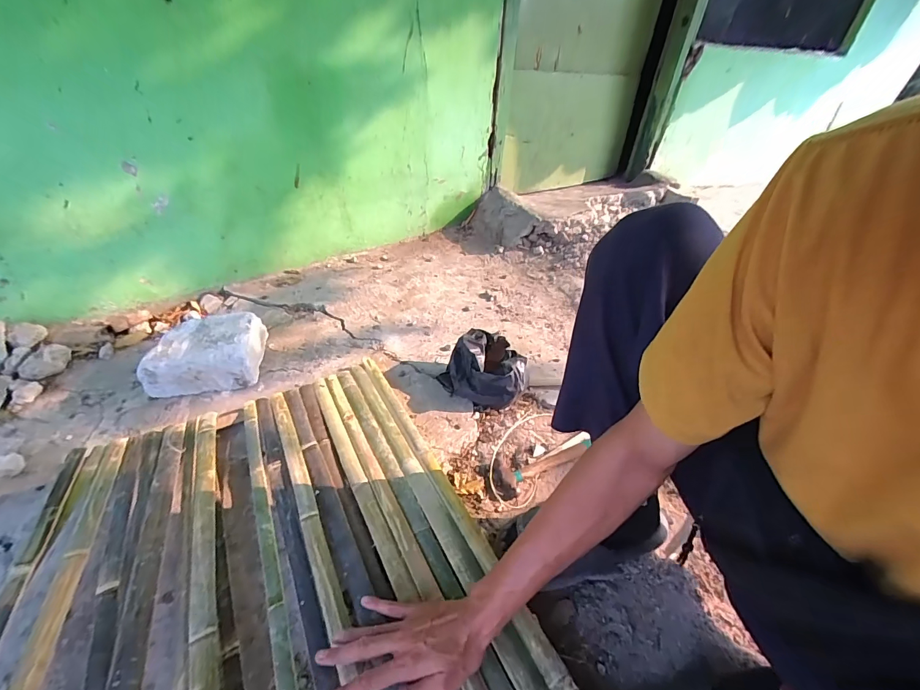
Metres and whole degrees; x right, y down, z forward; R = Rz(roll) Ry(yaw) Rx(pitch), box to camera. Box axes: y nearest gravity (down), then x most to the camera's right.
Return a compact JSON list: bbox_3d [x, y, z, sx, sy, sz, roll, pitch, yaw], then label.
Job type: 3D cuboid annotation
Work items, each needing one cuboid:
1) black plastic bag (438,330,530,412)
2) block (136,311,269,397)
[{"bbox_3d":[0.063,0.062,0.895,0.181,0.101,0.169,32,49,32],"label":"black plastic bag"},{"bbox_3d":[-0.593,0.018,0.923,0.231,0.101,0.175,-6,41,-8],"label":"block"}]

